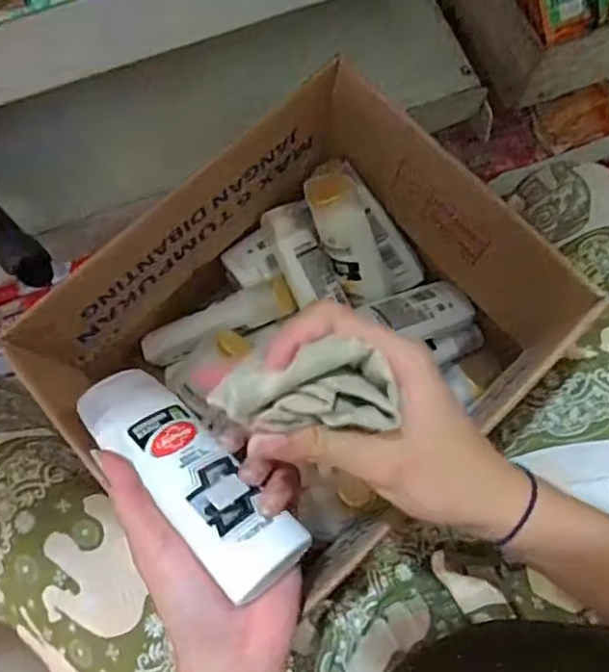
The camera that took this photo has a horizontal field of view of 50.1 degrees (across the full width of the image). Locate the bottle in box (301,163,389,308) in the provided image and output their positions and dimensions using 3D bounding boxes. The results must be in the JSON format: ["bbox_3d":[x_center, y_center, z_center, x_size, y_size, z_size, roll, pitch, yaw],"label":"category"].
[{"bbox_3d":[0.031,-0.076,0.499,0.040,0.111,0.049,-29,32,-8],"label":"bottle in box"}]

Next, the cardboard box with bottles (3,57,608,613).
[{"bbox_3d":[0.000,0.009,0.454,0.270,0.168,0.231,-43,79,-11],"label":"cardboard box with bottles"}]

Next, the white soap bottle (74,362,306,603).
[{"bbox_3d":[-0.061,0.069,0.328,0.044,0.030,0.137,-30,61,-36],"label":"white soap bottle"}]

